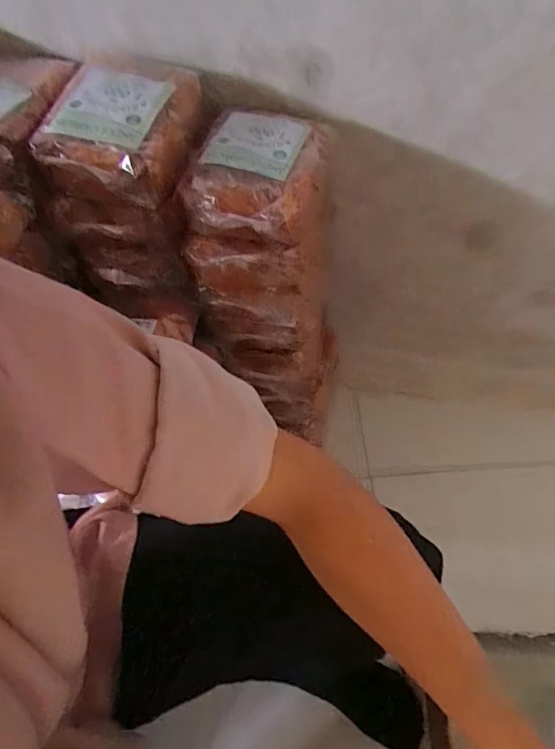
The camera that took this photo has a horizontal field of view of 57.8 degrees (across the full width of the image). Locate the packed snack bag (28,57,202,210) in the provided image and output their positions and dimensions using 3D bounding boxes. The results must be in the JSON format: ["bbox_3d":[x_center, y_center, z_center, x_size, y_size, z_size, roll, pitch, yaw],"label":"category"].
[{"bbox_3d":[-0.153,-0.243,0.499,0.140,0.064,0.153,3,54,4],"label":"packed snack bag"}]

